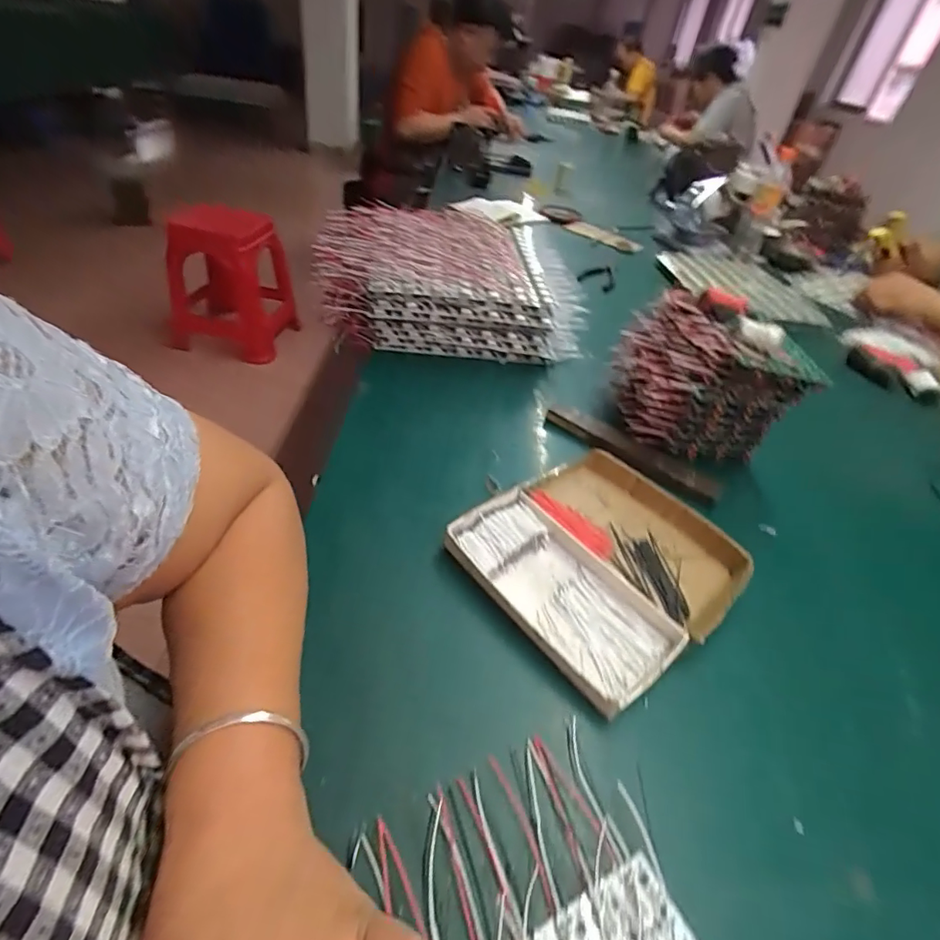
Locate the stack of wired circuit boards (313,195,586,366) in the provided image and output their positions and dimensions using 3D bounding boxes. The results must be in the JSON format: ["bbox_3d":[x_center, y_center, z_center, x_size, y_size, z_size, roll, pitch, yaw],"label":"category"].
[{"bbox_3d":[-0.029,-0.285,0.758,0.346,0.114,0.280,3,41,-7],"label":"stack of wired circuit boards"}]

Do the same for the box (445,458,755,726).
[{"bbox_3d":[0.114,0.074,0.440,0.209,0.026,0.194,-27,53,-34],"label":"box"}]

